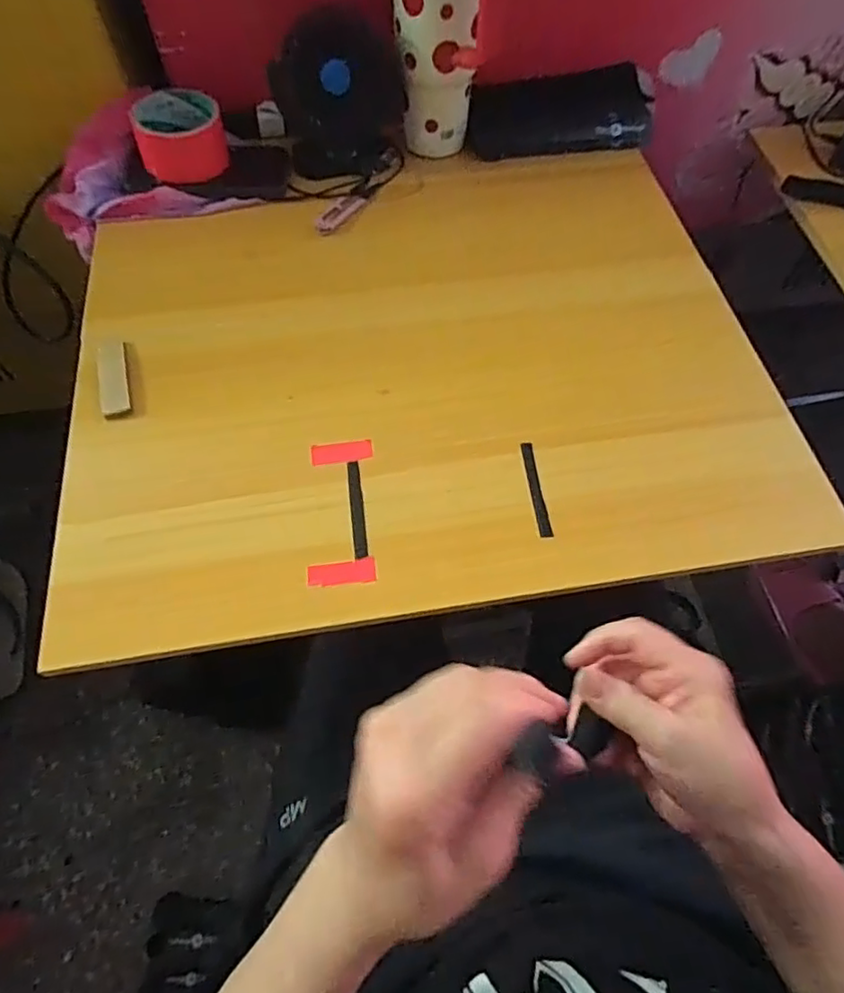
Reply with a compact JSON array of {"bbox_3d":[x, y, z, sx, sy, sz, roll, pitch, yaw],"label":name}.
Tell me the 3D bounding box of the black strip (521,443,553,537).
[{"bbox_3d":[0.089,-0.006,0.481,0.011,0.008,0.083,-5,61,-4],"label":"black strip"}]

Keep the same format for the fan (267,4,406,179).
[{"bbox_3d":[-0.082,-0.395,0.612,0.126,0.125,0.059,-4,61,-4],"label":"fan"}]

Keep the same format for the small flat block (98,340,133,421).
[{"bbox_3d":[-0.261,-0.100,0.521,0.023,0.008,0.086,-15,62,-10],"label":"small flat block"}]

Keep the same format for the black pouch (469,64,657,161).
[{"bbox_3d":[0.155,-0.419,0.673,0.205,0.068,0.049,-2,61,-3],"label":"black pouch"}]

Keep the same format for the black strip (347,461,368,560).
[{"bbox_3d":[-0.049,0.009,0.467,0.010,0.004,0.083,-1,60,-13],"label":"black strip"}]

